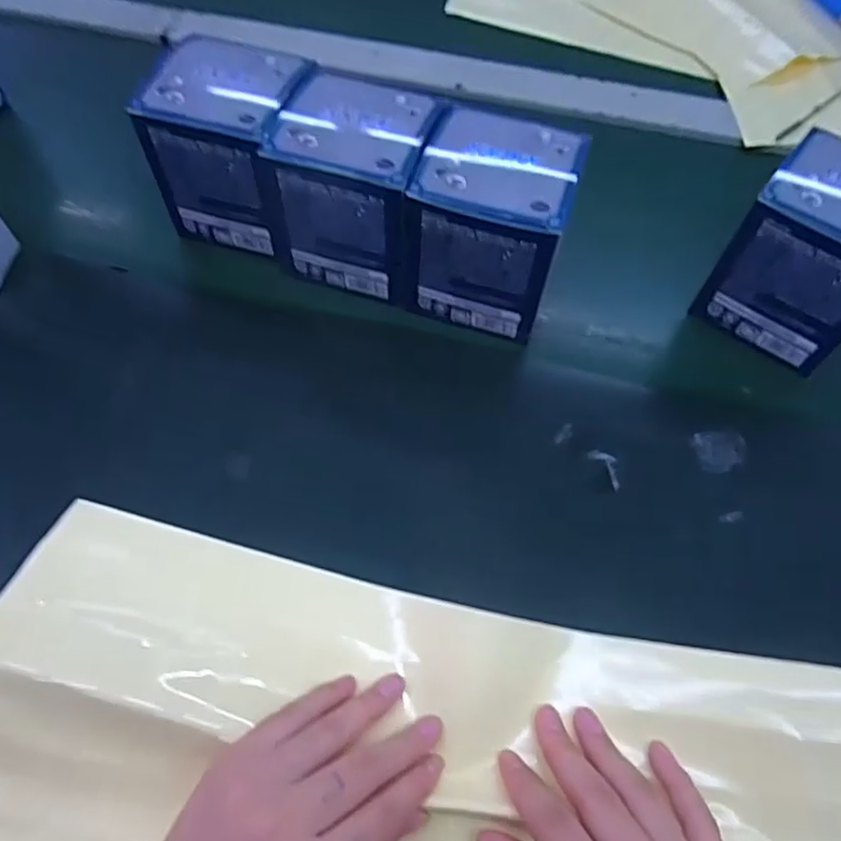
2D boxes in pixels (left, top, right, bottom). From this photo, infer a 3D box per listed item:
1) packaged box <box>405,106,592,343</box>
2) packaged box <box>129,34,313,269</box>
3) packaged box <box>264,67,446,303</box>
[{"bbox_3d":[0.041,-0.109,0.360,0.080,0.097,0.075,18,61,10],"label":"packaged box"},{"bbox_3d":[-0.113,-0.167,0.385,0.084,0.090,0.081,16,61,9],"label":"packaged box"},{"bbox_3d":[-0.038,-0.137,0.371,0.083,0.091,0.076,14,61,8],"label":"packaged box"}]

